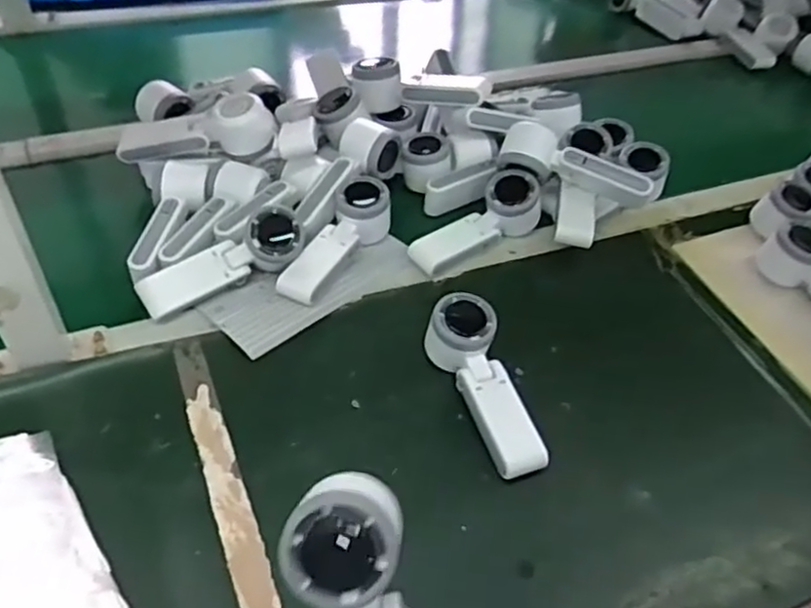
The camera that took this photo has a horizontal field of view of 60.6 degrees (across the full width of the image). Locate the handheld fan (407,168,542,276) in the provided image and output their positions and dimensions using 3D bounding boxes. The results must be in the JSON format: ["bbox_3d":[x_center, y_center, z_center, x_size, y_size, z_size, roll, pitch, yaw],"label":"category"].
[{"bbox_3d":[0.076,-0.084,0.751,0.160,0.043,0.059,-34,59,-17],"label":"handheld fan"}]

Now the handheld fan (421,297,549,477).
[{"bbox_3d":[0.070,0.072,0.613,0.053,0.043,0.168,-14,63,-19],"label":"handheld fan"}]

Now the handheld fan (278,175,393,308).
[{"bbox_3d":[-0.064,-0.070,0.717,0.060,0.048,0.177,22,49,12],"label":"handheld fan"}]

